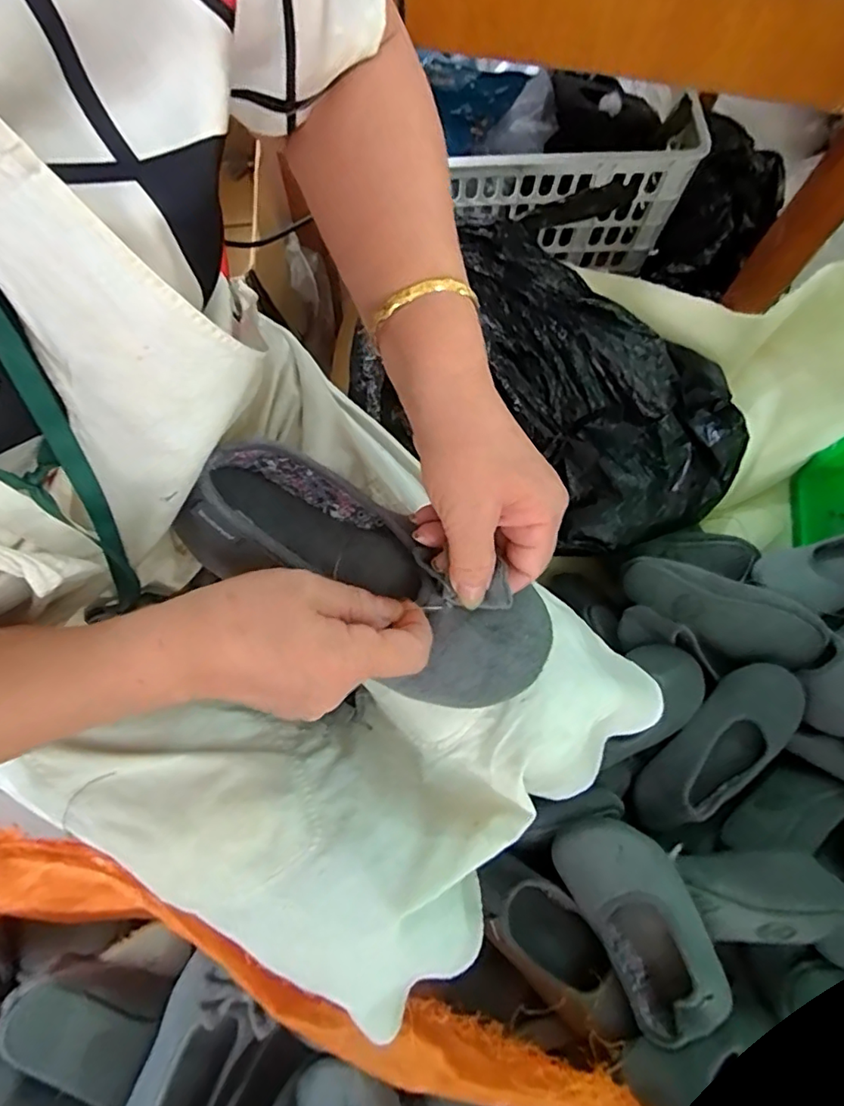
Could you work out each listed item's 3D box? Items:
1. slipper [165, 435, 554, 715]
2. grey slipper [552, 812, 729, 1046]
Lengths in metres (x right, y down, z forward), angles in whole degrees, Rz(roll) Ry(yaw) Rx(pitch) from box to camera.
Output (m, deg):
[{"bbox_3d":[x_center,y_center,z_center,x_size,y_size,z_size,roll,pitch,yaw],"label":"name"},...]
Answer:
[{"bbox_3d":[-0.033,0.013,0.320,0.218,0.063,0.083,32,76,7],"label":"slipper"},{"bbox_3d":[0.214,0.358,0.532,0.092,0.057,0.228,-29,94,-9],"label":"grey slipper"}]

